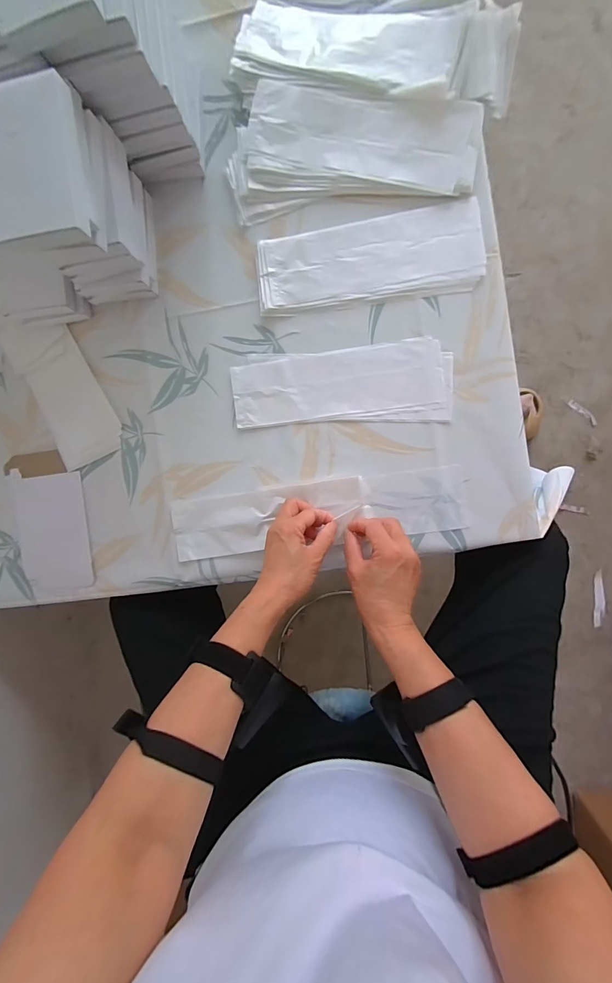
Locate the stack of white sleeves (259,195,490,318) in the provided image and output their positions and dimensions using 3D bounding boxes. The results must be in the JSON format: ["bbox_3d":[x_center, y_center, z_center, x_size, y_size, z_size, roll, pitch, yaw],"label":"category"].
[{"bbox_3d":[0.073,-0.276,0.453,0.258,0.008,0.097,-4,93,7],"label":"stack of white sleeves"}]

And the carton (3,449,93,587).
[{"bbox_3d":[-0.345,0.039,0.515,0.100,0.007,0.185,-10,92,7],"label":"carton"}]

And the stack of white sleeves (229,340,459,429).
[{"bbox_3d":[0.041,-0.130,0.463,0.260,0.004,0.091,-1,93,7],"label":"stack of white sleeves"}]

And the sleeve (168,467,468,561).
[{"bbox_3d":[0.008,0.028,0.462,0.354,0.020,0.078,-8,92,6],"label":"sleeve"}]

